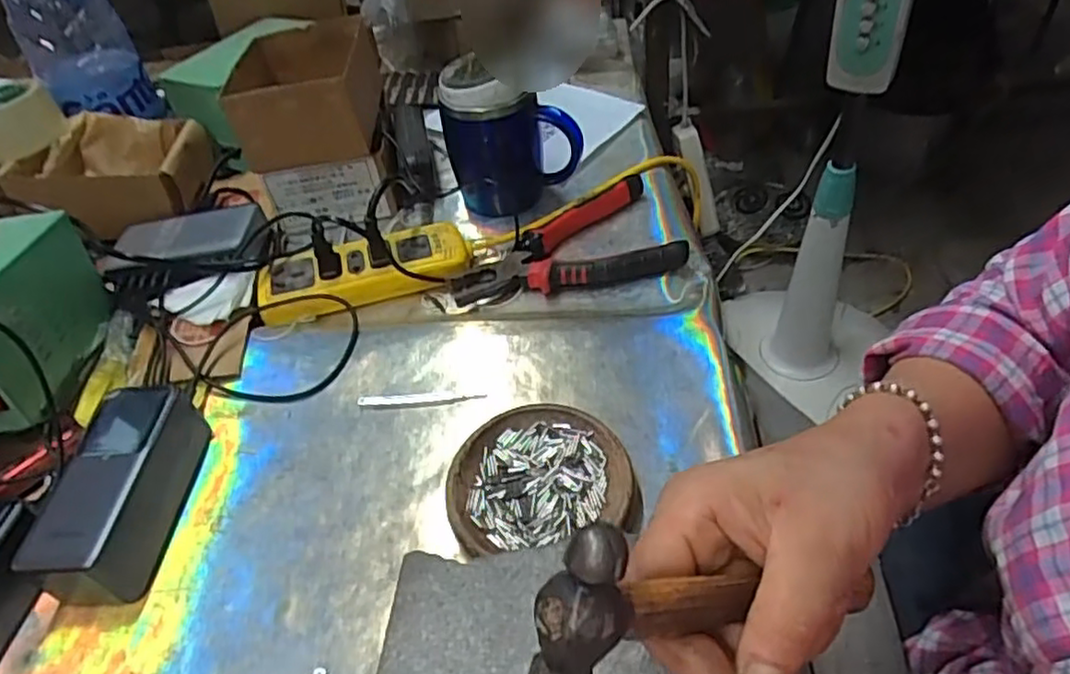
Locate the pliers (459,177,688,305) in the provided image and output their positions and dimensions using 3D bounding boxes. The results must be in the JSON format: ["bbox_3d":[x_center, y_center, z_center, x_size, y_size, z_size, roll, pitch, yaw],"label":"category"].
[{"bbox_3d":[0.023,-0.077,0.593,0.196,0.016,0.108,-20,48,-12],"label":"pliers"}]

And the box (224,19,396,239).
[{"bbox_3d":[-0.208,-0.215,0.668,0.118,0.132,0.171,-9,46,-2],"label":"box"}]

